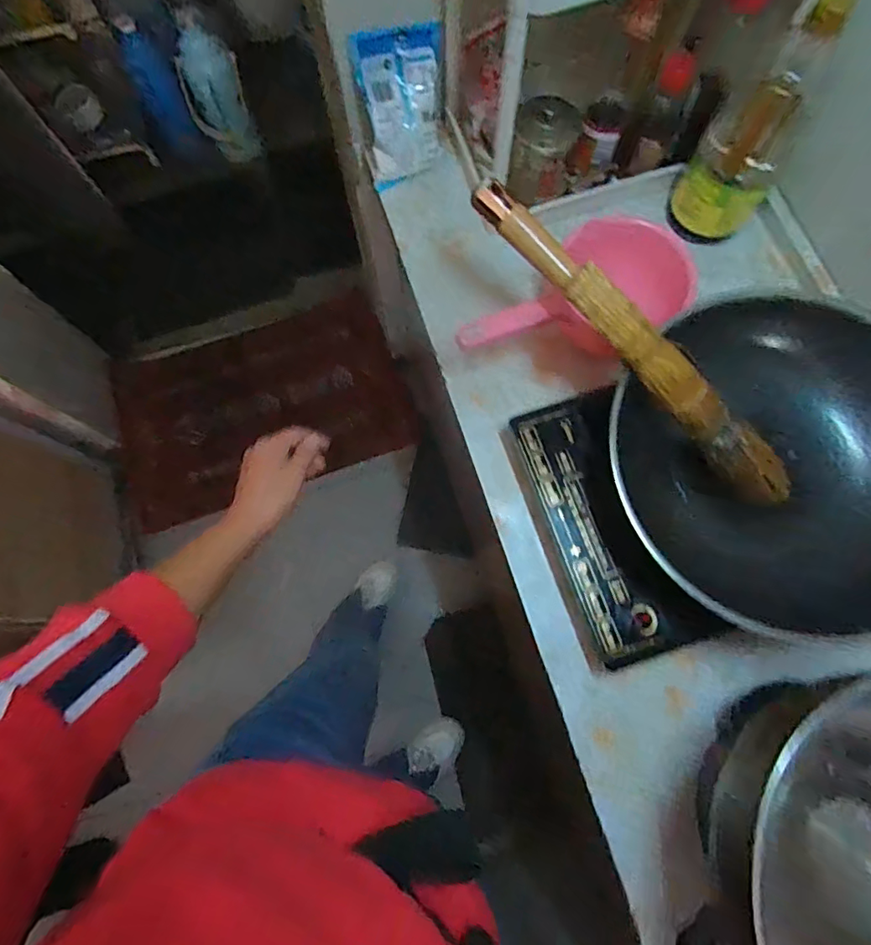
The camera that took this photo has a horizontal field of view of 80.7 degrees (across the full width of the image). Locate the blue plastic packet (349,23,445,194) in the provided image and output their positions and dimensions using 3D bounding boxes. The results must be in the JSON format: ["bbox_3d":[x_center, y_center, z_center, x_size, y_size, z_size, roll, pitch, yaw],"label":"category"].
[{"bbox_3d":[-0.038,-0.459,0.651,0.106,0.156,0.015,-14,43,-5],"label":"blue plastic packet"}]

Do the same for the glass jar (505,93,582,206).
[{"bbox_3d":[0.129,-0.382,0.613,0.073,0.088,0.065,11,76,4],"label":"glass jar"}]

